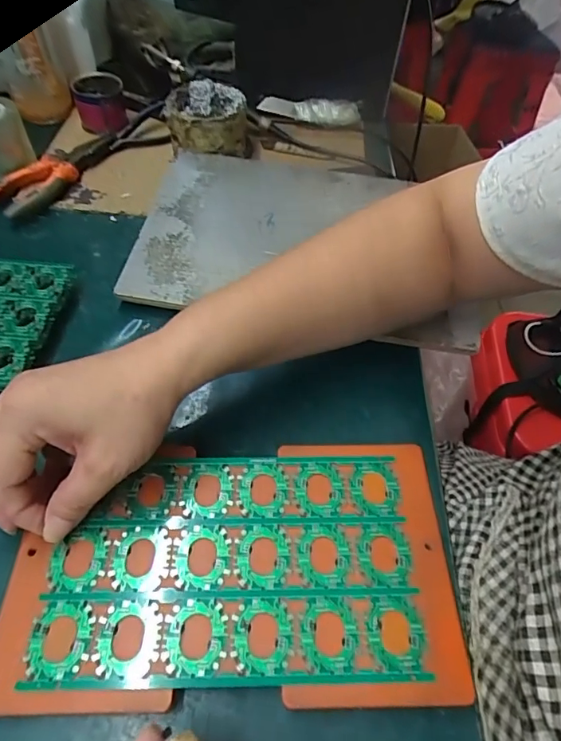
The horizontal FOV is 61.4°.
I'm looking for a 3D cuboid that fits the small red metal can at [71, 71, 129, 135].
[{"bbox_3d":[-0.211,-0.318,0.554,0.050,0.048,0.061,-5,51,-7],"label":"small red metal can"}]

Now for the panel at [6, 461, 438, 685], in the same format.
[{"bbox_3d":[-0.027,0.105,0.265,0.196,0.004,0.119,0,53,-2],"label":"panel"}]

